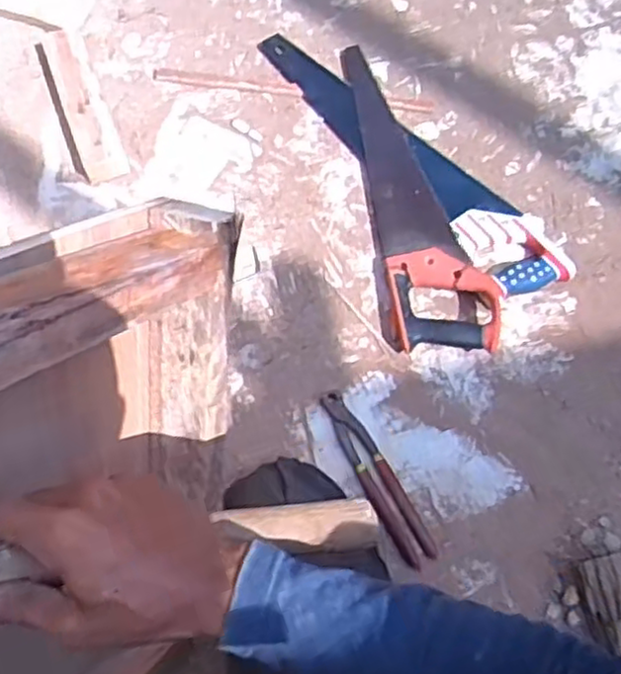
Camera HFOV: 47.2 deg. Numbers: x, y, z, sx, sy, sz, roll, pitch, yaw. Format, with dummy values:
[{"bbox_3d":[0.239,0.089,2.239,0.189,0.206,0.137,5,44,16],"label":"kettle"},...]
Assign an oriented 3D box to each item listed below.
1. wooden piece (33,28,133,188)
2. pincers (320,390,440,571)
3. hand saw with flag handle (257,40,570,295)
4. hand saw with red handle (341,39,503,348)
[{"bbox_3d":[-0.326,-0.332,1.002,0.074,0.042,0.267,-21,72,-8],"label":"wooden piece"},{"bbox_3d":[0.078,0.162,0.832,0.041,0.013,0.217,-26,73,-10],"label":"pincers"},{"bbox_3d":[0.137,-0.261,0.984,0.112,0.035,0.541,-37,75,-13],"label":"hand saw with flag handle"},{"bbox_3d":[0.142,-0.203,0.947,0.134,0.050,0.488,-8,71,-4],"label":"hand saw with red handle"}]

